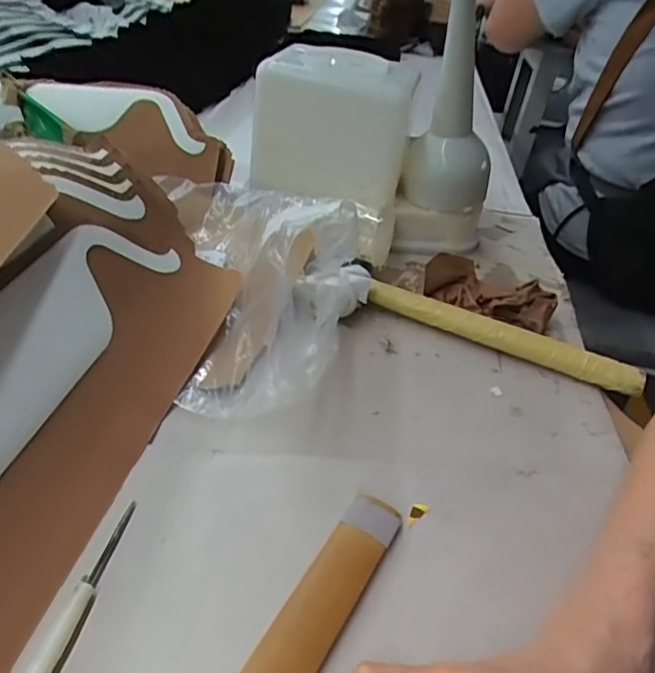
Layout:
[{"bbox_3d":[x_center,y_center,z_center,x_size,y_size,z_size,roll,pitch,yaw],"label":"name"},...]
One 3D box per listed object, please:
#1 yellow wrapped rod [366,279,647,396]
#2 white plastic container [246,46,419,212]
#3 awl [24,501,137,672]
[{"bbox_3d":[0.143,-0.001,0.480,0.225,0.025,0.021,20,40,15],"label":"yellow wrapped rod"},{"bbox_3d":[0.005,-0.212,0.579,0.159,0.113,0.124,11,38,1],"label":"white plastic container"},{"bbox_3d":[-0.125,0.138,0.280,0.010,0.014,0.128,14,38,5],"label":"awl"}]

